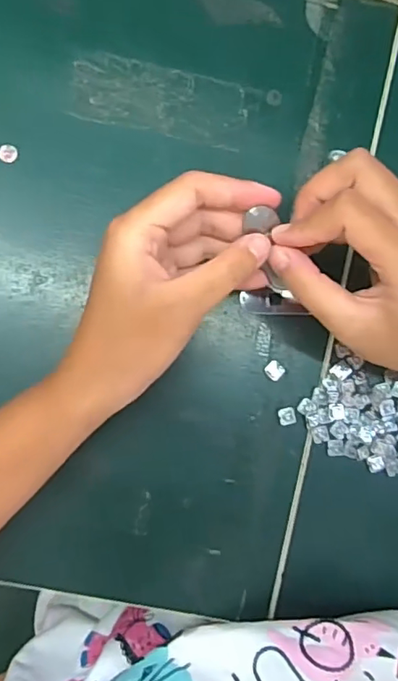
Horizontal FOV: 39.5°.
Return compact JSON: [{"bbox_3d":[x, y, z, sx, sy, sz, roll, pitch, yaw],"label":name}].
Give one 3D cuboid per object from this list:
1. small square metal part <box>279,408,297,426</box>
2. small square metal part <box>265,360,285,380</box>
[{"bbox_3d":[0.055,0.047,0.340,0.011,0.004,0.010,-13,90,-6],"label":"small square metal part"},{"bbox_3d":[0.047,0.019,0.340,0.011,0.004,0.012,43,85,-4],"label":"small square metal part"}]

